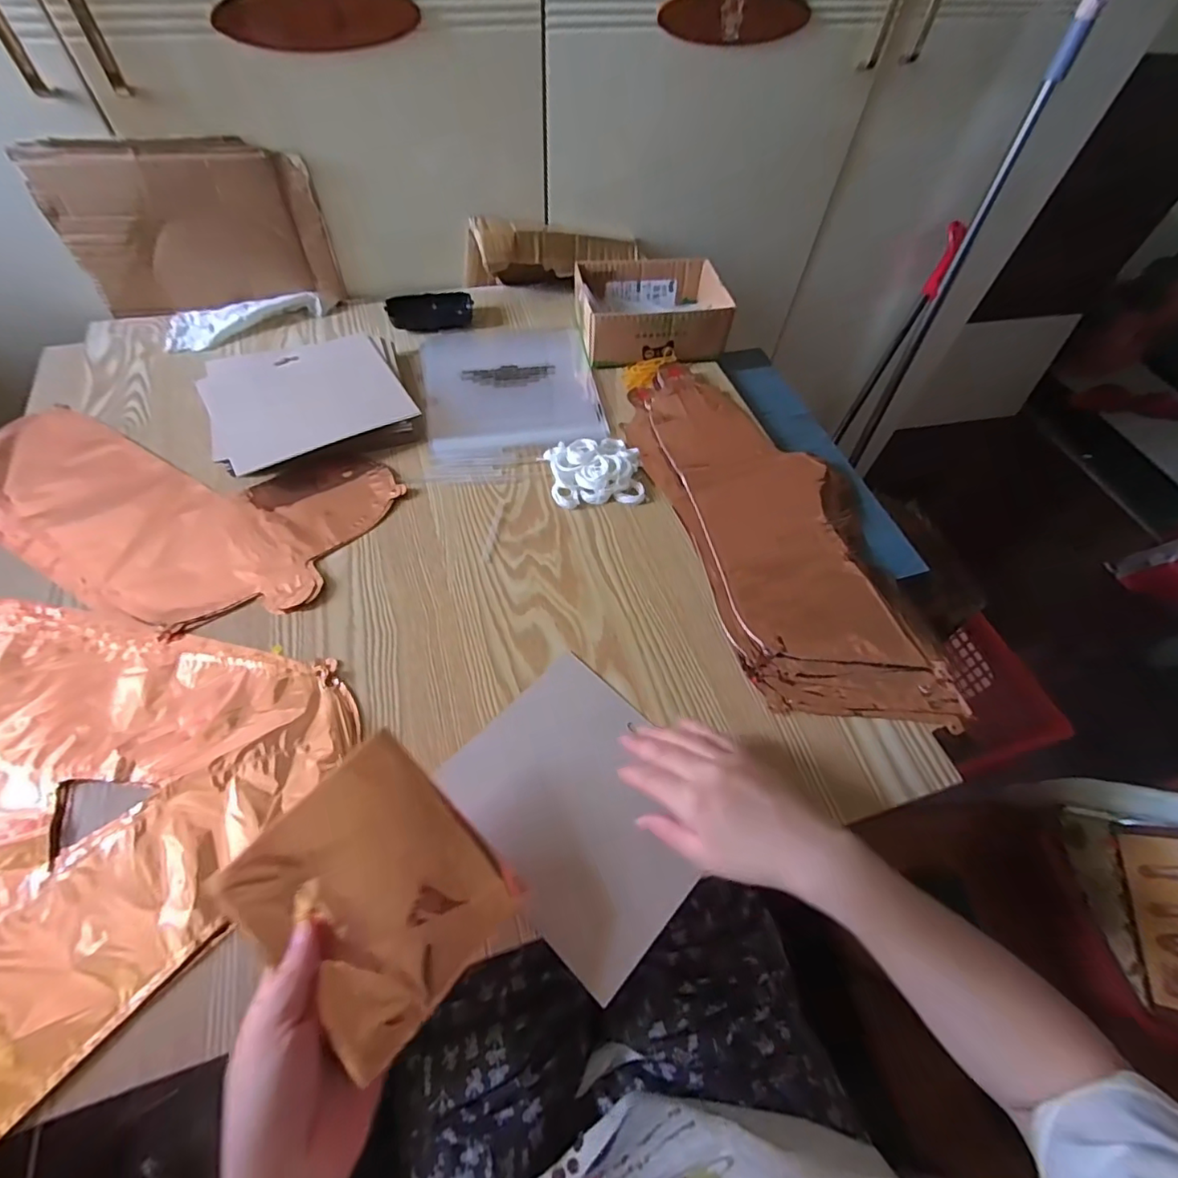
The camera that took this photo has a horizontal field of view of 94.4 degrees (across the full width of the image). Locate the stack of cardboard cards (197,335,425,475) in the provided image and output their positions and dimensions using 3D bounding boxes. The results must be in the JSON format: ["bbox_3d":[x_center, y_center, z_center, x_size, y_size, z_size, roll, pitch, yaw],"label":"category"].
[{"bbox_3d":[-0.300,-0.206,0.591,0.194,0.032,0.158,-22,61,-16],"label":"stack of cardboard cards"}]

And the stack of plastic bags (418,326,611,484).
[{"bbox_3d":[-0.093,-0.241,0.657,0.206,0.010,0.262,-8,58,-8],"label":"stack of plastic bags"}]

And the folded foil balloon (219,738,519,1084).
[{"bbox_3d":[-0.122,0.174,0.322,0.137,0.020,0.118,44,54,4],"label":"folded foil balloon"}]

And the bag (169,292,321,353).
[{"bbox_3d":[-0.433,-0.341,0.687,0.179,0.023,0.075,-15,59,-12],"label":"bag"}]

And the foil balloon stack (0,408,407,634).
[{"bbox_3d":[-0.425,-0.085,0.542,0.405,0.012,0.222,17,58,7],"label":"foil balloon stack"}]

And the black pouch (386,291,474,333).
[{"bbox_3d":[-0.209,-0.368,0.724,0.107,0.029,0.036,-14,59,-12],"label":"black pouch"}]

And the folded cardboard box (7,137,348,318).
[{"bbox_3d":[-0.453,-0.414,0.640,0.268,0.177,0.022,-13,59,-11],"label":"folded cardboard box"}]

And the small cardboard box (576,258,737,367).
[{"bbox_3d":[0.078,-0.355,0.707,0.178,0.070,0.139,-6,58,-7],"label":"small cardboard box"}]

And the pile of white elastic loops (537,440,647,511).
[{"bbox_3d":[0.008,-0.128,0.581,0.099,0.023,0.085,-9,58,-9],"label":"pile of white elastic loops"}]

